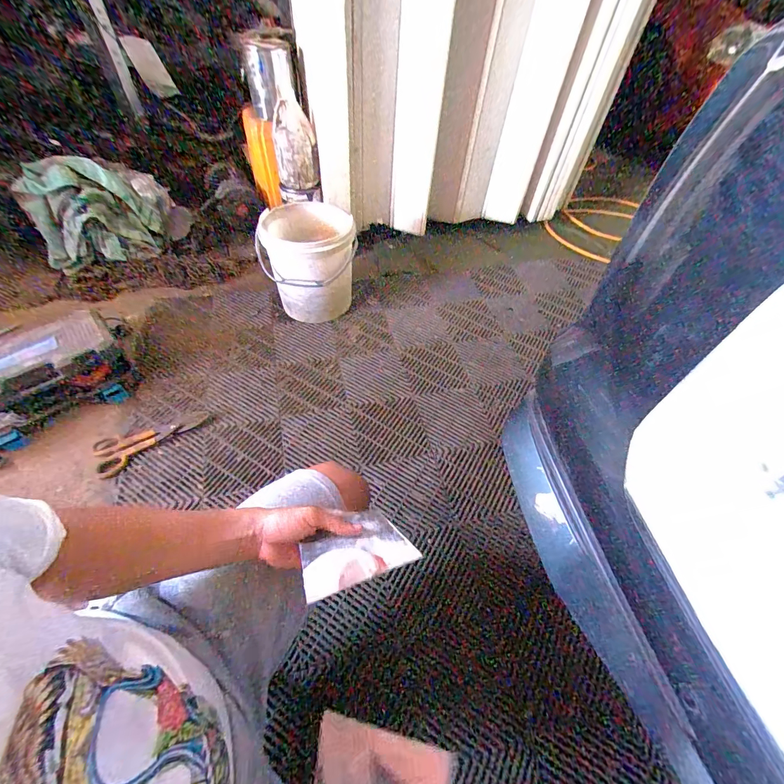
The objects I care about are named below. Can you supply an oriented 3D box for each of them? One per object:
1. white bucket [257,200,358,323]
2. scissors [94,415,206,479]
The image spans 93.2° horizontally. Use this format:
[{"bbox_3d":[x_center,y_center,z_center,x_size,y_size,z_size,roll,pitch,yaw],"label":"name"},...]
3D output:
[{"bbox_3d":[-0.270,-0.435,1.287,0.284,0.325,0.284,2,53,-3],"label":"white bucket"},{"bbox_3d":[-0.659,0.117,1.005,0.279,0.024,0.097,-31,61,-24],"label":"scissors"}]

